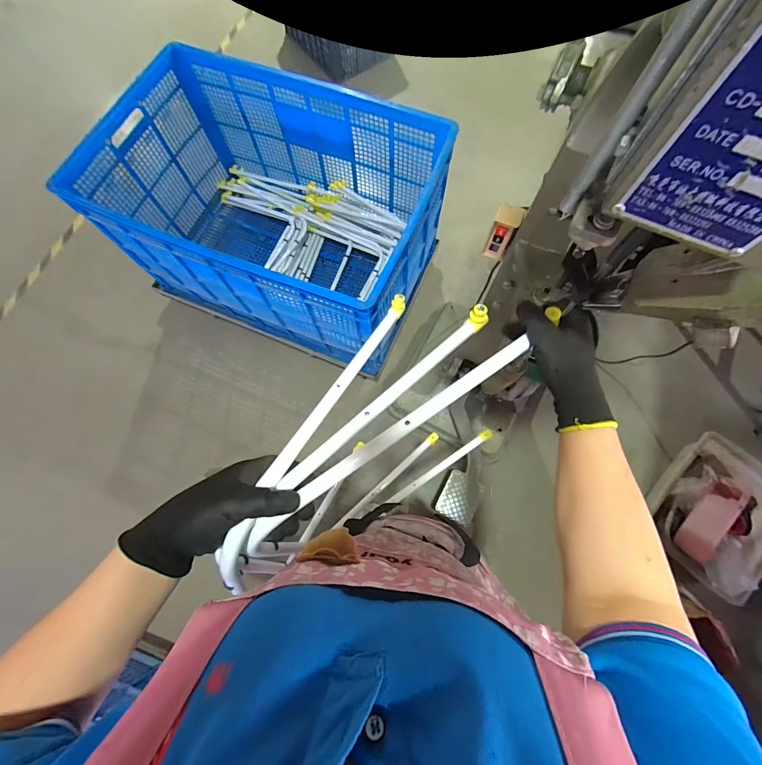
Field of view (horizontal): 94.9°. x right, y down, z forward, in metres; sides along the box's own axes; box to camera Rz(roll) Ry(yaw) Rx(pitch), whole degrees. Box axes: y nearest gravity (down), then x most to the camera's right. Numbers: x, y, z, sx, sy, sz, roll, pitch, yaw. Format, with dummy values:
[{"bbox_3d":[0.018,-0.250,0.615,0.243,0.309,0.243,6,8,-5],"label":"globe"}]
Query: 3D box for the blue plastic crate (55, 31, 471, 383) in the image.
[{"bbox_3d":[-0.351,-0.570,1.309,1.041,0.600,0.721,18,74,7],"label":"blue plastic crate"}]

